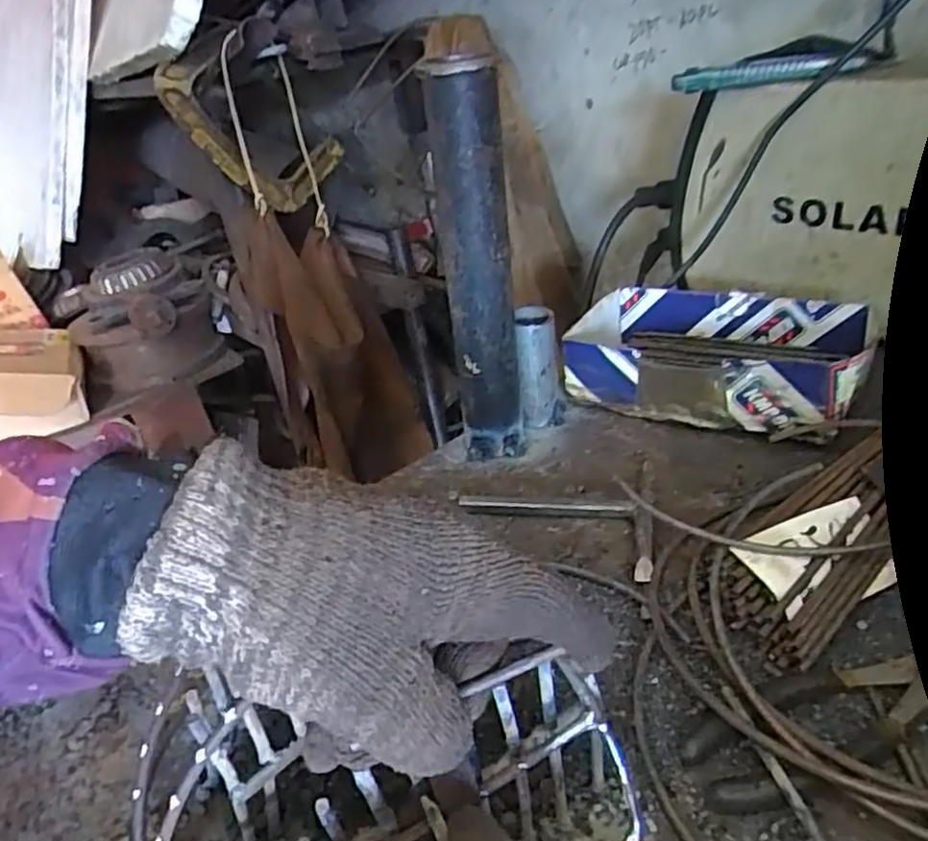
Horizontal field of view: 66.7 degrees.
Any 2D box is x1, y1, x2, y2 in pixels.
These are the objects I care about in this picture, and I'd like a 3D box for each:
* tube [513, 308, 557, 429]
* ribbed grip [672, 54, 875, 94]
[{"bbox_3d":[0.064,-0.044,0.616,0.033,0.103,0.037,-8,30,5],"label":"tube"},{"bbox_3d":[0.274,-0.314,0.640,0.163,0.021,0.023,6,32,23],"label":"ribbed grip"}]

